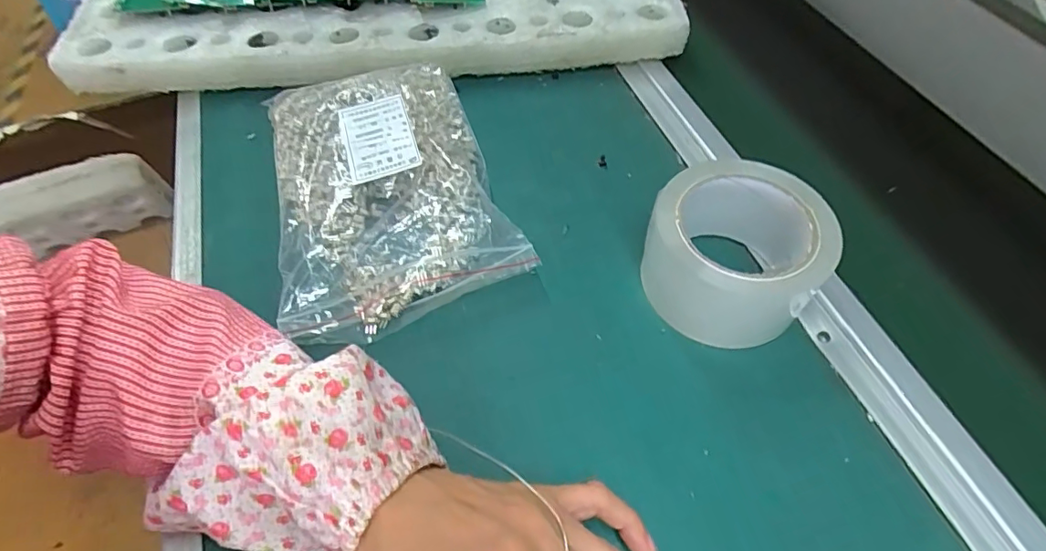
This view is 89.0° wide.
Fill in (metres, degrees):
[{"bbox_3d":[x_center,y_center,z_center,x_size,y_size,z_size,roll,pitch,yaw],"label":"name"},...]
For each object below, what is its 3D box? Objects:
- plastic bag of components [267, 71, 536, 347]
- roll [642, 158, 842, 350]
[{"bbox_3d":[-0.104,-0.071,0.391,0.159,0.036,0.235,-17,57,-12],"label":"plastic bag of components"},{"bbox_3d":[0.131,-0.016,0.336,0.099,0.070,0.100,0,55,0],"label":"roll"}]

